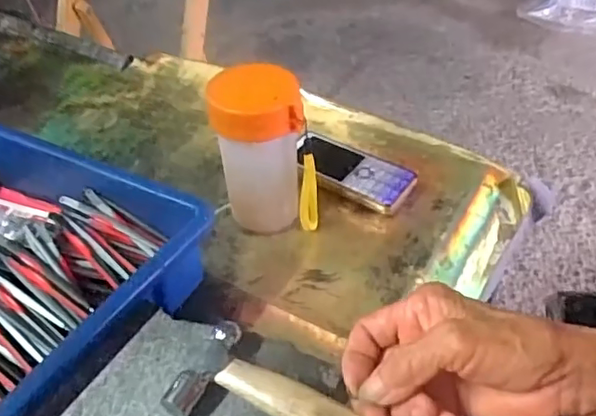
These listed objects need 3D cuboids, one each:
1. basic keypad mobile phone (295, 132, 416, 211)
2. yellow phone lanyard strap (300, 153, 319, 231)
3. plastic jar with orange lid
[{"bbox_3d":[0.048,-0.035,0.557,0.112,0.021,0.057,26,50,29],"label":"basic keypad mobile phone"},{"bbox_3d":[0.009,-0.012,0.495,0.014,0.082,0.008,5,43,9],"label":"yellow phone lanyard strap"},{"bbox_3d":[-0.031,-0.042,0.488,0.070,0.139,0.065,-2,42,2],"label":"plastic jar with orange lid"}]

